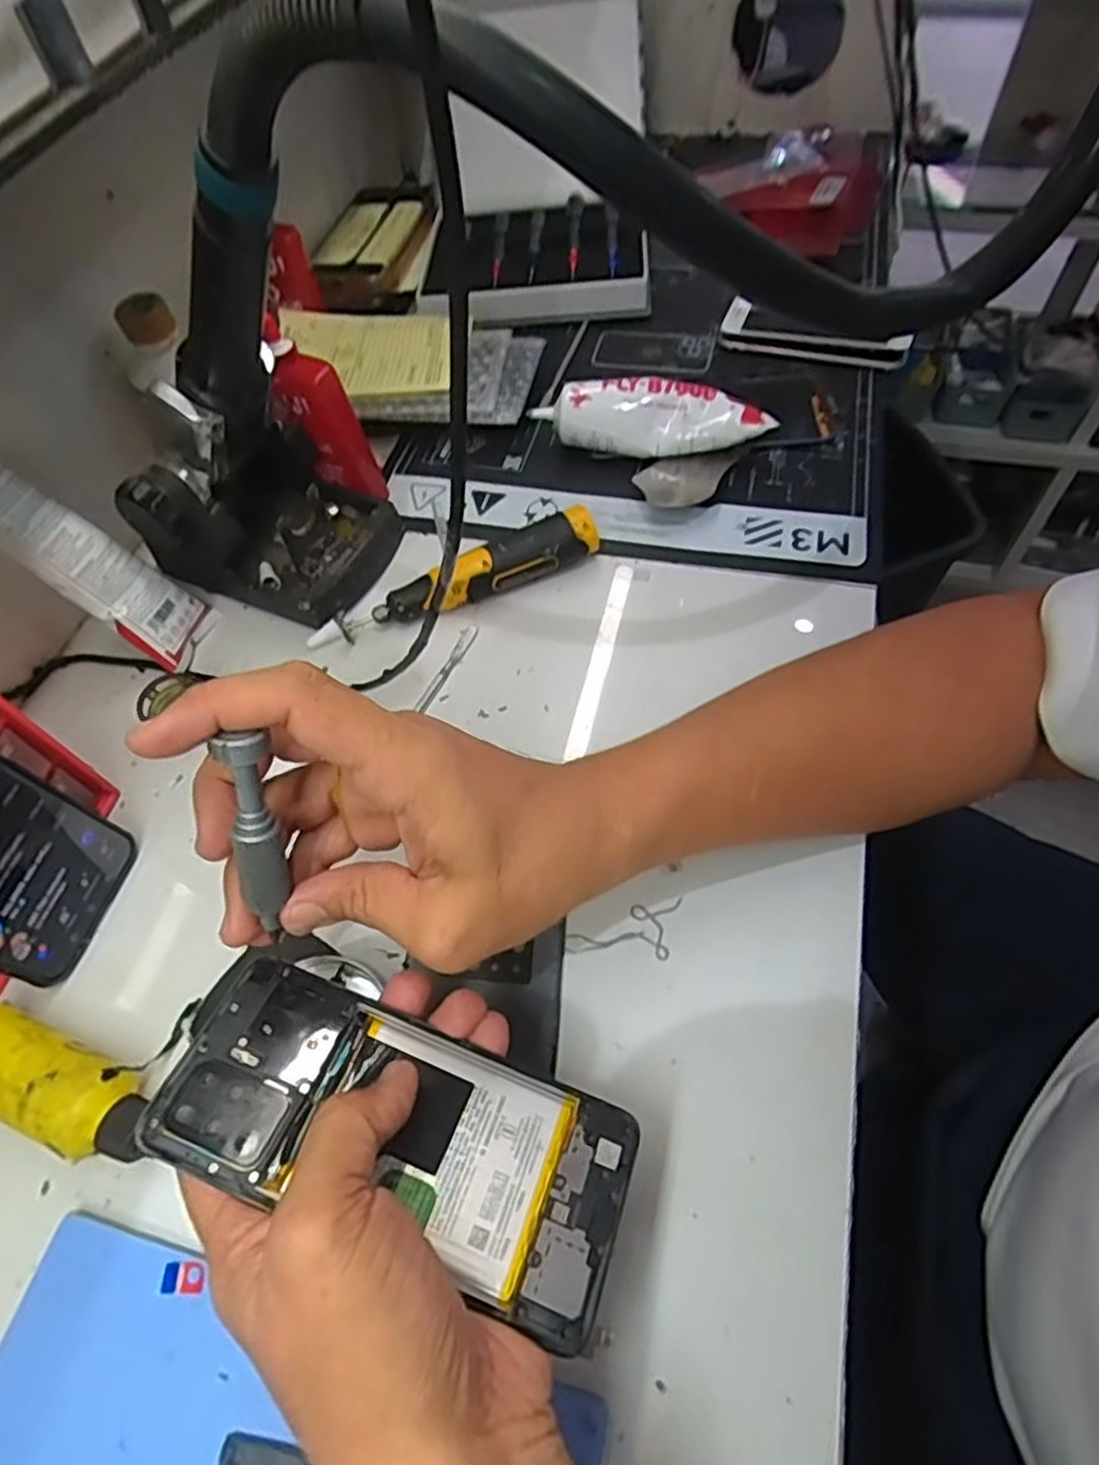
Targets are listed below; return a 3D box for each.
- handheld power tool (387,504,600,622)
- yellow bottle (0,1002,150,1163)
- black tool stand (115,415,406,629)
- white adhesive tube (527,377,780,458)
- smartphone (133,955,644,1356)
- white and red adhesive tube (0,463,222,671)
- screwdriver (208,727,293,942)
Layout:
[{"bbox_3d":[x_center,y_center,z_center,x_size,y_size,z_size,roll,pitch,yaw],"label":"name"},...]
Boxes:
[{"bbox_3d":[-0.033,-0.099,0.453,0.131,0.030,0.024,-27,60,-11],"label":"handheld power tool"},{"bbox_3d":[-0.210,0.151,0.314,0.096,0.040,0.034,18,62,15],"label":"yellow bottle"},{"bbox_3d":[-0.167,-0.138,0.448,0.122,0.090,0.115,13,61,12],"label":"black tool stand"},{"bbox_3d":[0.068,-0.211,0.501,0.150,0.042,0.035,2,59,6],"label":"white adhesive tube"},{"bbox_3d":[-0.051,0.135,0.252,0.157,0.004,0.069,20,45,8],"label":"smartphone"},{"bbox_3d":[-0.258,-0.093,0.414,0.022,0.140,0.048,-11,51,38],"label":"white and red adhesive tube"},{"bbox_3d":[-0.097,0.037,0.244,0.013,0.089,0.011,16,37,12],"label":"screwdriver"}]

